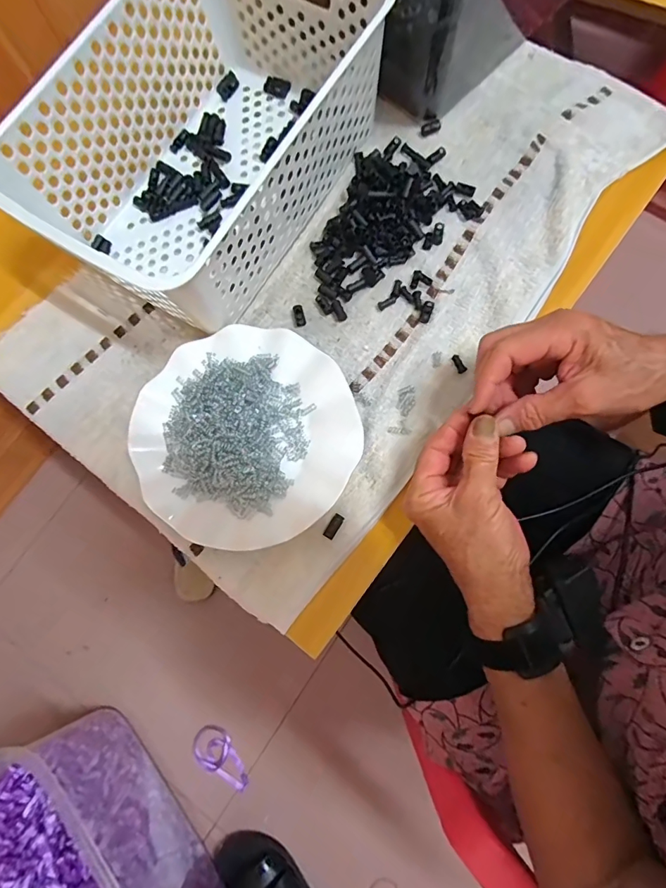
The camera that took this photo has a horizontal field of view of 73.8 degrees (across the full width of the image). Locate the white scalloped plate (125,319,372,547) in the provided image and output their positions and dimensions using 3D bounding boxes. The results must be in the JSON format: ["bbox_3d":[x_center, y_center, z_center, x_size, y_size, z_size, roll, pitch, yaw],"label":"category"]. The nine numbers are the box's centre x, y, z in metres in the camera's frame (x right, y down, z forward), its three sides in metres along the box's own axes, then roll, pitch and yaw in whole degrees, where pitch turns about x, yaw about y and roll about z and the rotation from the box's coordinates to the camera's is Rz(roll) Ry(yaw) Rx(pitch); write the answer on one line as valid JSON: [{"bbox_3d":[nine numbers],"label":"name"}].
[{"bbox_3d":[-0.073,-0.008,0.374,0.179,0.024,0.178,0,77,1],"label":"white scalloped plate"}]

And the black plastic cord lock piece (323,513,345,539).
[{"bbox_3d":[0.001,0.067,0.361,0.009,0.004,0.021,31,79,8],"label":"black plastic cord lock piece"}]

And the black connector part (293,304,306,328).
[{"bbox_3d":[-0.031,-0.118,0.407,0.009,0.006,0.021,-14,90,-2],"label":"black connector part"}]

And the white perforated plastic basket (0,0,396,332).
[{"bbox_3d":[-0.113,-0.262,0.386,0.202,0.111,0.308,32,80,8],"label":"white perforated plastic basket"}]

